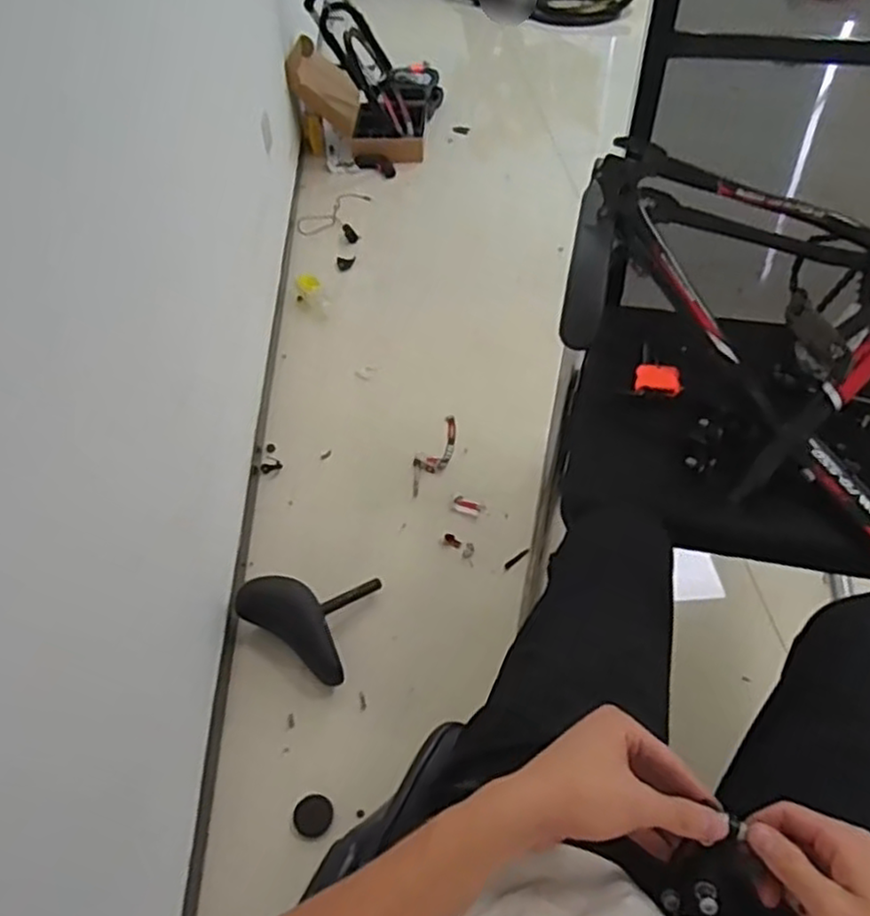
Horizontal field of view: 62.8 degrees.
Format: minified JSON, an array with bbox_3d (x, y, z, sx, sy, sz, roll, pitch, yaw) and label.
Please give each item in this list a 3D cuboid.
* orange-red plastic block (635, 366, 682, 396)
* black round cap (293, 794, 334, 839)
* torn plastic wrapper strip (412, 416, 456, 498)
[{"bbox_3d":[0.295,-0.105,0.941,0.058,0.010,0.051,15,48,16],"label":"orange-red plastic block"},{"bbox_3d":[-0.174,0.514,1.023,0.055,0.028,0.056,-3,47,3],"label":"black round cap"},{"bbox_3d":[0.002,-0.007,1.523,0.068,0.006,0.234,21,53,23],"label":"torn plastic wrapper strip"}]

